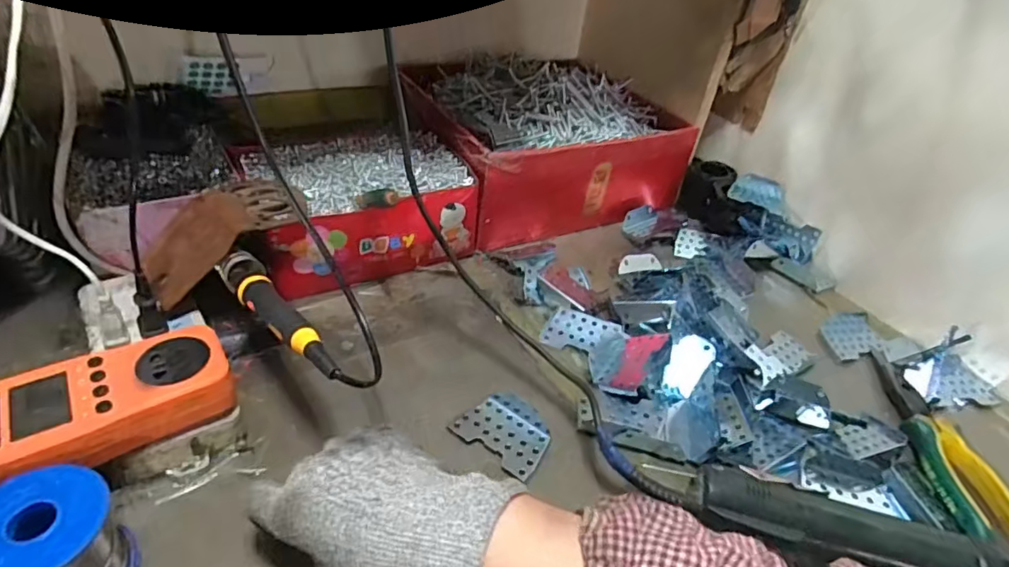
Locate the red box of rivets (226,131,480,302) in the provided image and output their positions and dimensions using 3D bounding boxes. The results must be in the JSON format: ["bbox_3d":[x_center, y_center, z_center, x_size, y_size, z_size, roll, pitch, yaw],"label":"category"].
[{"bbox_3d":[-0.146,-0.081,0.575,0.209,0.088,0.159,-17,45,-30],"label":"red box of rivets"}]

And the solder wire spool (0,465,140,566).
[{"bbox_3d":[-0.236,0.139,0.293,0.058,0.064,0.062,6,38,-5],"label":"solder wire spool"}]

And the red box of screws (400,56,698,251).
[{"bbox_3d":[0.050,-0.186,0.713,0.304,0.119,0.250,-11,42,-25],"label":"red box of screws"}]

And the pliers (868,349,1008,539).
[{"bbox_3d":[0.351,0.122,0.464,0.045,0.025,0.191,9,37,0],"label":"pliers"}]

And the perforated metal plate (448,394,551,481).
[{"bbox_3d":[0.004,0.111,0.427,0.068,0.008,0.058,30,42,25],"label":"perforated metal plate"}]

